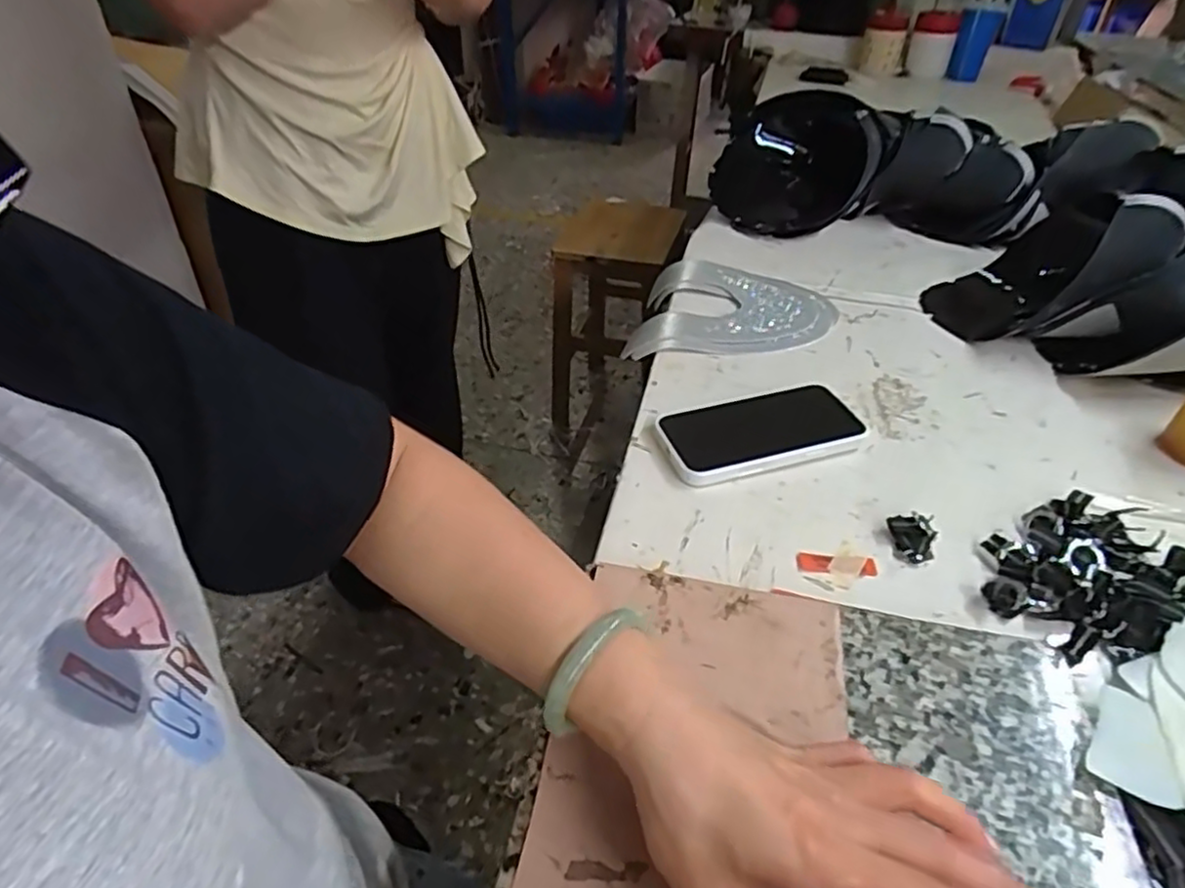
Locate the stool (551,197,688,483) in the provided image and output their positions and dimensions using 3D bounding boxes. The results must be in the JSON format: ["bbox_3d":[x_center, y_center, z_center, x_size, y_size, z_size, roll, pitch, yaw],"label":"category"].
[{"bbox_3d":[0.046,-0.276,1.682,0.263,0.480,0.384,8,39,9],"label":"stool"}]

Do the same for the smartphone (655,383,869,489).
[{"bbox_3d":[0.138,-0.011,0.575,0.165,0.020,0.086,-13,41,-17],"label":"smartphone"}]

